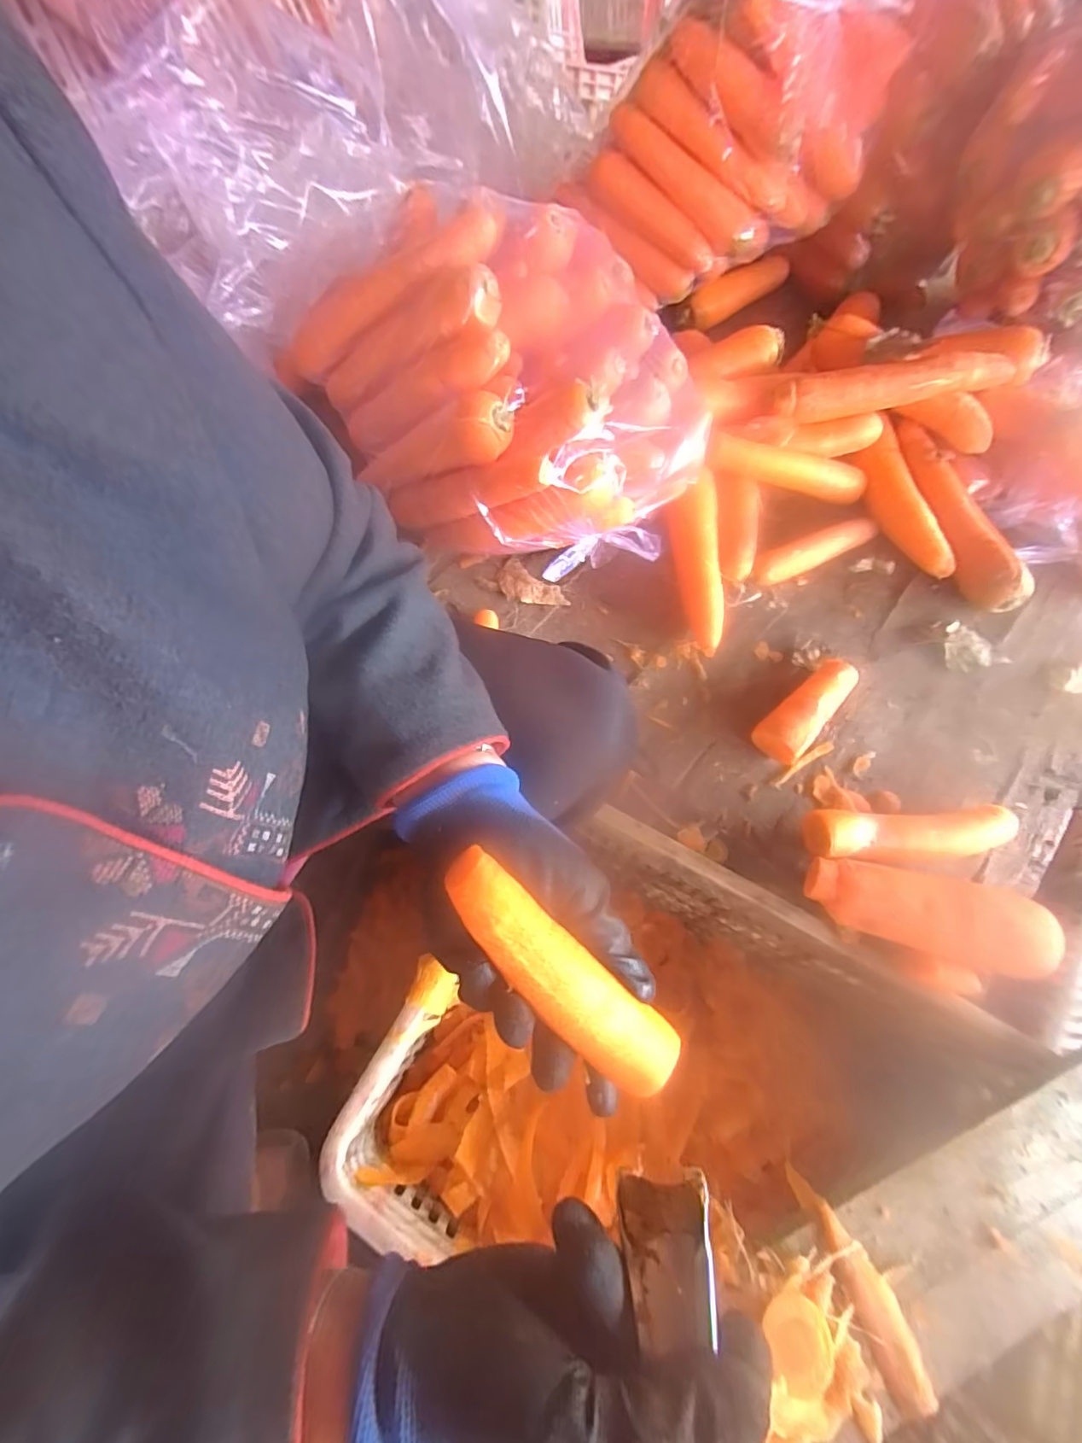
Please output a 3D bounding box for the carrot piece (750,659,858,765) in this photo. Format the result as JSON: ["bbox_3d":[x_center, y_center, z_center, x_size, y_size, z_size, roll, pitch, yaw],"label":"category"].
[{"bbox_3d":[0.249,-0.014,0.507,0.045,0.043,0.128,42,72,16],"label":"carrot piece"}]

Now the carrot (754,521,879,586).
[{"bbox_3d":[0.298,-0.183,0.587,0.157,0.028,0.031,-22,68,-10],"label":"carrot"}]

